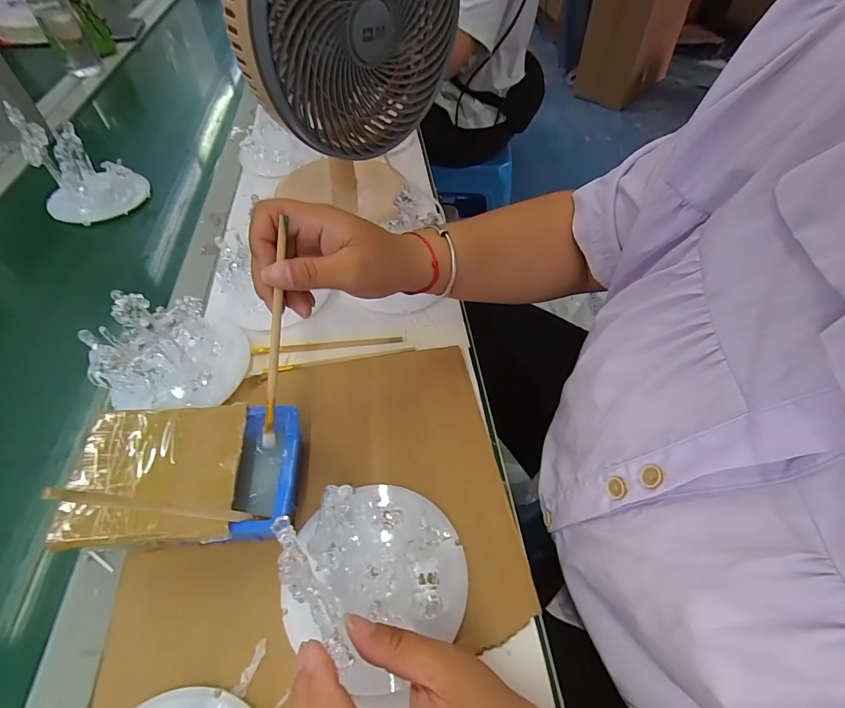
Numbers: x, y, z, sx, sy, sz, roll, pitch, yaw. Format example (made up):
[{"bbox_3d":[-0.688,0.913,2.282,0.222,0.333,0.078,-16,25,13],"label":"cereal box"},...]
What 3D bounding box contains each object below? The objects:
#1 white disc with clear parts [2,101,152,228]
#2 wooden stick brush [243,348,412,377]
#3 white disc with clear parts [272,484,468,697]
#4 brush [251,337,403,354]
[{"bbox_3d":[-0.481,-0.268,0.567,0.116,0.120,0.121,0,53,0],"label":"white disc with clear parts"},{"bbox_3d":[-0.093,0.006,0.421,0.171,0.004,0.009,-8,53,-7],"label":"wooden stick brush"},{"bbox_3d":[-0.036,0.152,0.297,0.123,0.027,0.128,0,53,0],"label":"white disc with clear parts"},{"bbox_3d":[-0.101,-0.009,0.436,0.157,0.004,0.008,-4,53,-4],"label":"brush"}]

